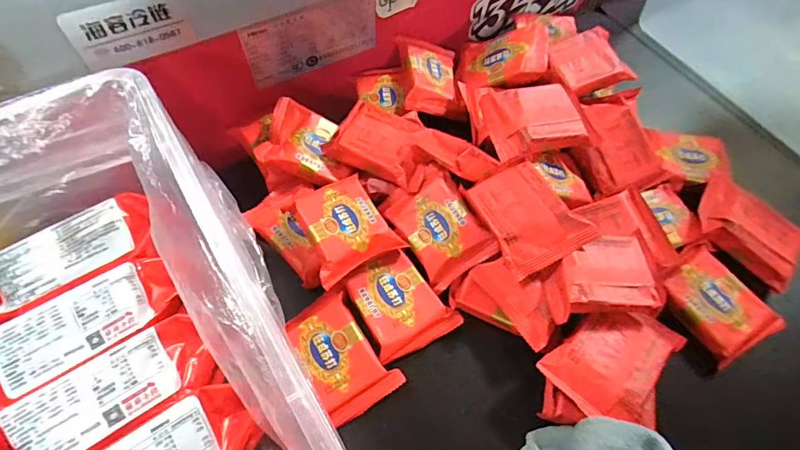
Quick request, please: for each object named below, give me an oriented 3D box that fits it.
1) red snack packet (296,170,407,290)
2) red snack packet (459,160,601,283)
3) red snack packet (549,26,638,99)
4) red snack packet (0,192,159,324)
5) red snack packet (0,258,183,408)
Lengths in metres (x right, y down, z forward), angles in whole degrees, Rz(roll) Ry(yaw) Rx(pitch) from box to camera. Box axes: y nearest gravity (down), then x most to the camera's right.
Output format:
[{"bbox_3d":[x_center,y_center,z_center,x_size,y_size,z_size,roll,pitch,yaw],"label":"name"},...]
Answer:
[{"bbox_3d":[-0.043,0.002,0.336,0.065,0.019,0.074,-25,67,-15],"label":"red snack packet"},{"bbox_3d":[0.094,-0.010,0.313,0.062,0.014,0.079,-29,68,2],"label":"red snack packet"},{"bbox_3d":[0.176,-0.153,0.399,0.069,0.017,0.061,-24,66,-15],"label":"red snack packet"},{"bbox_3d":[-0.230,0.026,0.282,0.129,0.021,0.053,-24,66,-15],"label":"red snack packet"},{"bbox_3d":[-0.207,0.070,0.265,0.132,0.026,0.047,-28,67,-17],"label":"red snack packet"}]

